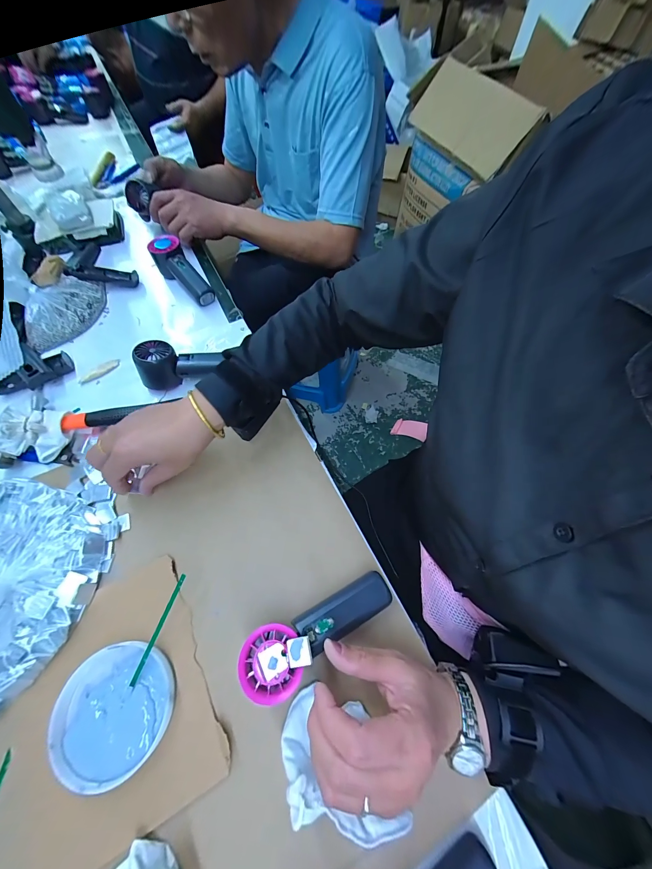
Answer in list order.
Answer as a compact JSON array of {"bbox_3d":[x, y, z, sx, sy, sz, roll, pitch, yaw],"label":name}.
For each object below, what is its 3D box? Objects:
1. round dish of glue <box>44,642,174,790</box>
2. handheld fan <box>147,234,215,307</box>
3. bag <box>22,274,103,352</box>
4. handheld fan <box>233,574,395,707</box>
[{"bbox_3d":[-0.196,0.254,0.272,0.099,0.016,0.098,0,63,0],"label":"round dish of glue"},{"bbox_3d":[-0.268,-0.298,0.542,0.058,0.056,0.162,-31,68,-15],"label":"handheld fan"},{"bbox_3d":[-0.456,-0.214,0.509,0.113,0.023,0.152,-7,64,-4],"label":"bag"},{"bbox_3d":[-0.006,0.187,0.284,0.154,0.043,0.051,-21,65,-25],"label":"handheld fan"}]

